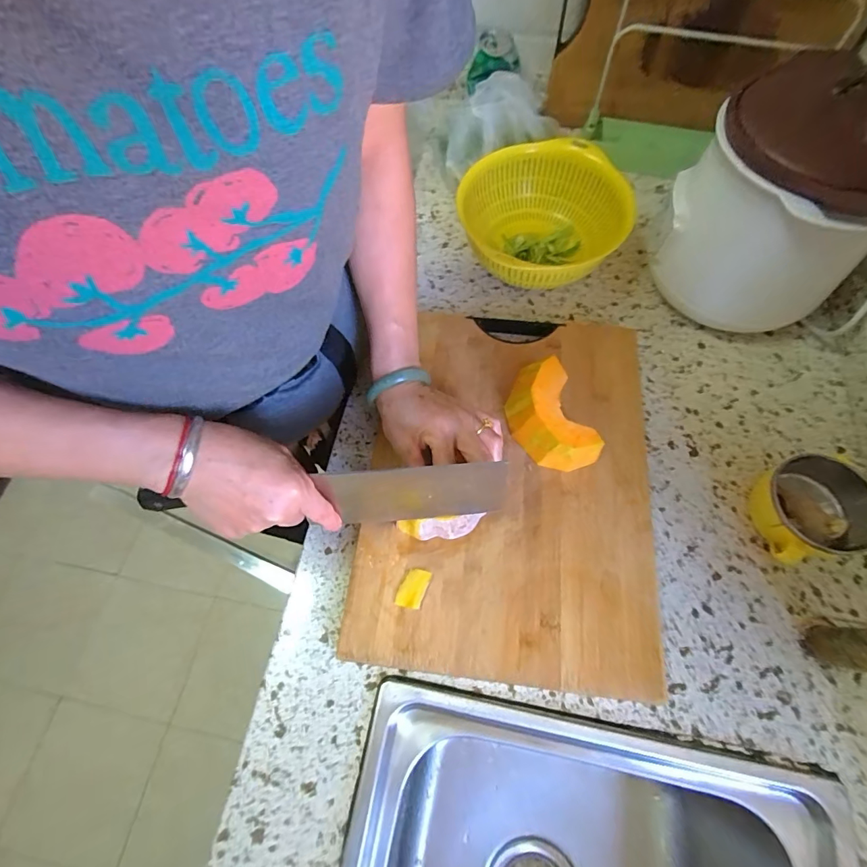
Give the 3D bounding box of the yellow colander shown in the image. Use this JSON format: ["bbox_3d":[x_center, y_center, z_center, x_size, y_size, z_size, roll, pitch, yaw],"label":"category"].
[{"bbox_3d":[0.129,-0.281,0.572,0.205,0.112,0.192,-1,66,2],"label":"yellow colander"}]

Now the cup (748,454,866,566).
[{"bbox_3d":[0.380,0.071,0.440,0.093,0.048,0.105,-5,66,0],"label":"cup"}]

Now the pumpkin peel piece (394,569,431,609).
[{"bbox_3d":[-0.020,0.148,0.417,0.025,0.005,0.038,18,68,10],"label":"pumpkin peel piece"}]

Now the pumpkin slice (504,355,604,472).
[{"bbox_3d":[0.117,-0.018,0.458,0.067,0.039,0.121,-21,67,-7],"label":"pumpkin slice"}]

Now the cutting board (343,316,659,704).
[{"bbox_3d":[0.079,0.045,0.473,0.285,0.029,0.396,6,66,5],"label":"cutting board"}]

